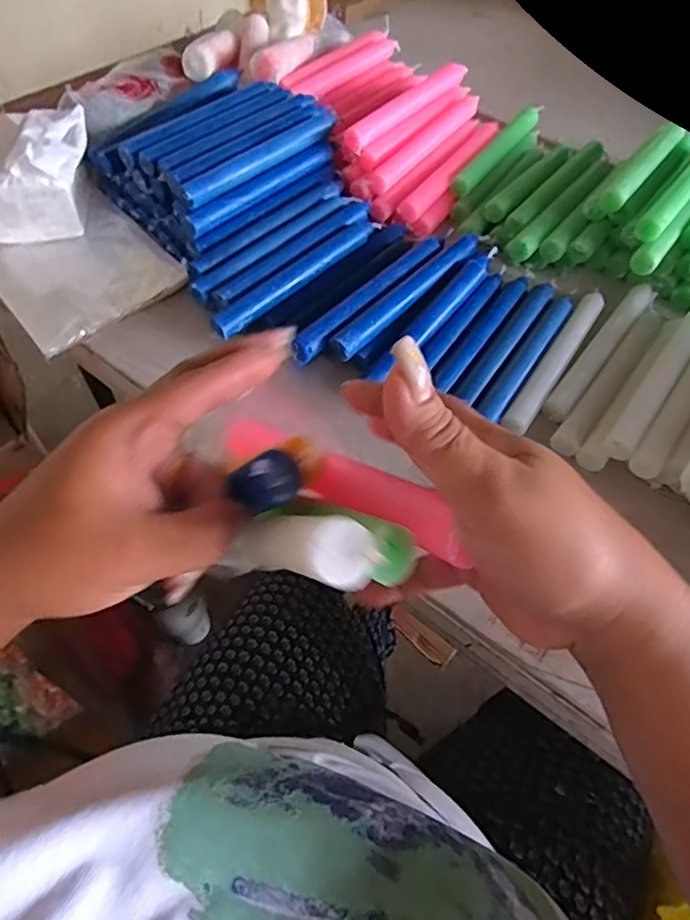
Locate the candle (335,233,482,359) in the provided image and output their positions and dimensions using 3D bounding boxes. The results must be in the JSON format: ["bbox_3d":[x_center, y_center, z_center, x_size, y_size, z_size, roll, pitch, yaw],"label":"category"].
[{"bbox_3d":[0.060,-0.153,0.526,0.023,0.016,0.204,36,63,20],"label":"candle"}]

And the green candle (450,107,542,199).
[{"bbox_3d":[0.181,-0.362,0.673,0.023,0.025,0.213,31,61,17],"label":"green candle"}]

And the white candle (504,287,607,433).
[{"bbox_3d":[0.191,-0.091,0.516,0.022,0.014,0.194,30,61,17],"label":"white candle"}]

